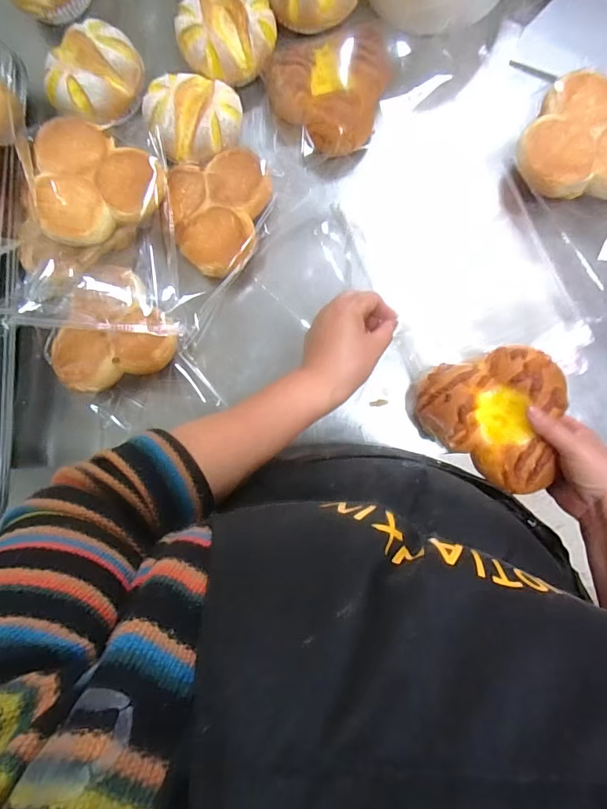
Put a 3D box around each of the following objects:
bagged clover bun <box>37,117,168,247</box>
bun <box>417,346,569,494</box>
[{"bbox_3d":[-0.238,-0.255,0.506,0.132,0.054,0.132,0,85,4],"label":"bagged clover bun"},{"bbox_3d":[0.193,0.017,0.451,0.128,0.043,0.136,0,85,4],"label":"bun"}]

